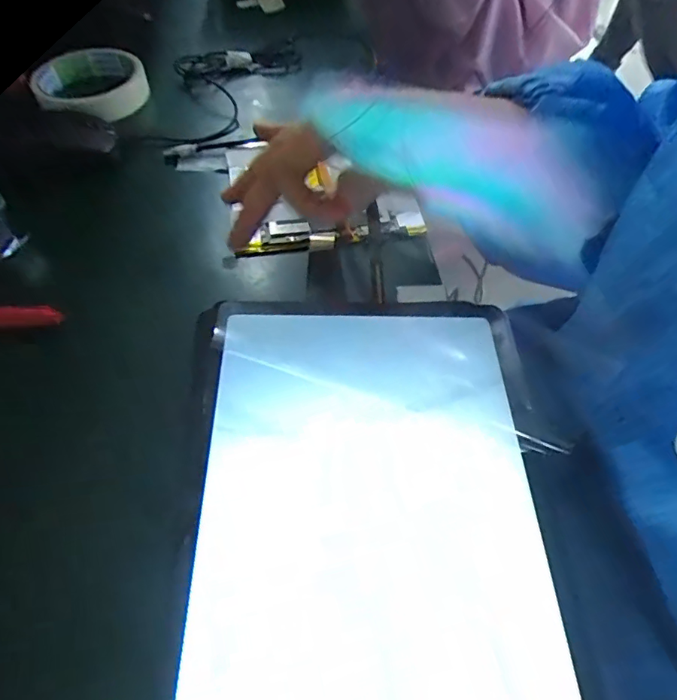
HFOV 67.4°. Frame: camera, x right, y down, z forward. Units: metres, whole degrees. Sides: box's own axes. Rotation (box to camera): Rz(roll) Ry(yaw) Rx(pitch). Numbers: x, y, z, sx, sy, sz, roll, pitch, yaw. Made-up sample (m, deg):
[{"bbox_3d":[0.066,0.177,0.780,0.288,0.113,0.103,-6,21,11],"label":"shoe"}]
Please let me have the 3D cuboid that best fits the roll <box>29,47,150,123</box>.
[{"bbox_3d":[-0.206,-0.221,0.426,0.088,0.027,0.090,1,54,-1],"label":"roll"}]

